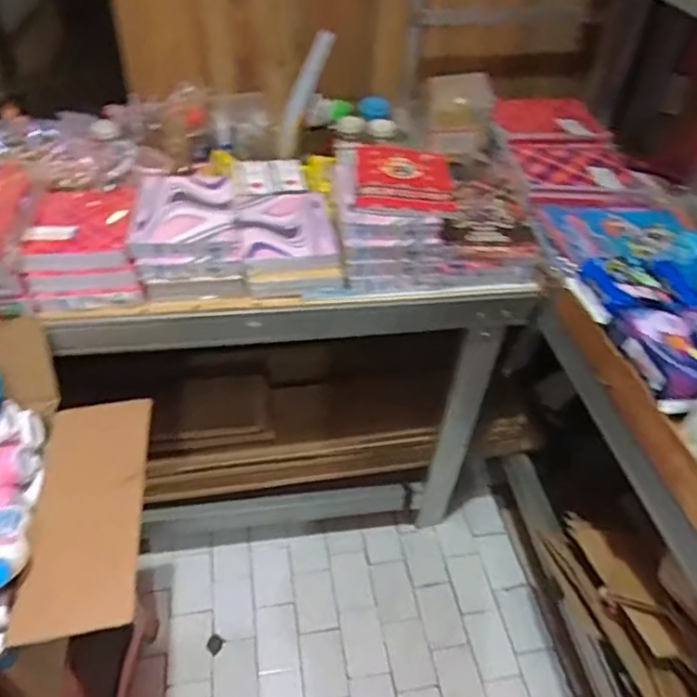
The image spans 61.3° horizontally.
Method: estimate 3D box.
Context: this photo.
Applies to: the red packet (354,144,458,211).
[{"bbox_3d":[0.106,-0.316,1.076,0.173,0.036,0.272,4,44,-1],"label":"red packet"}]

